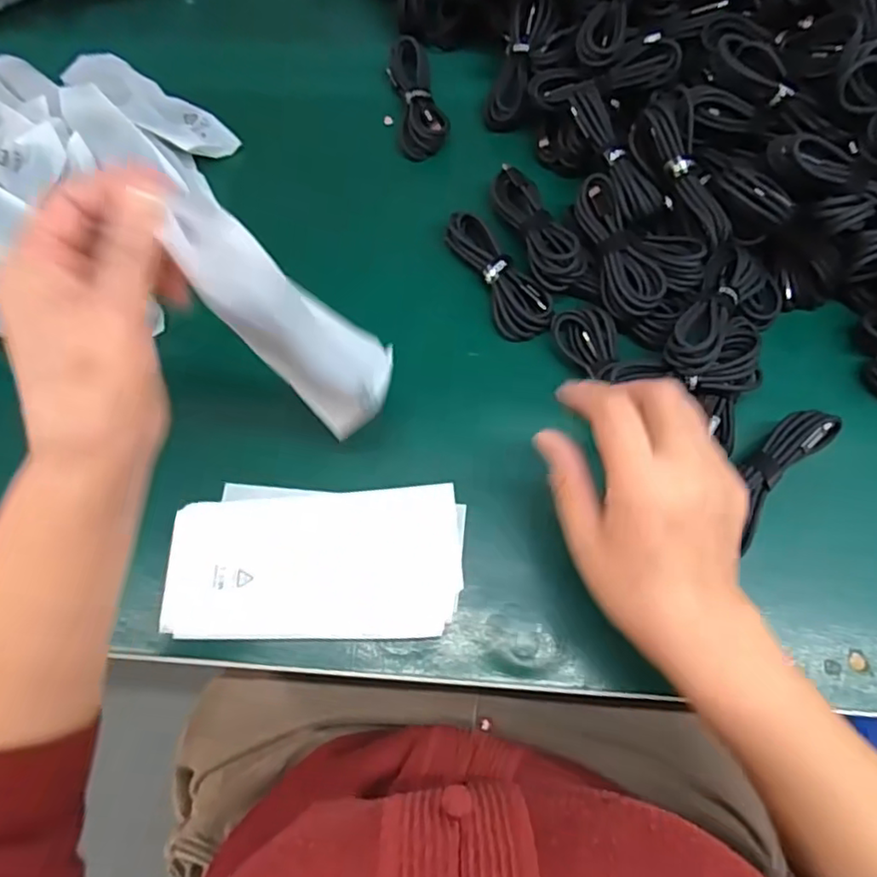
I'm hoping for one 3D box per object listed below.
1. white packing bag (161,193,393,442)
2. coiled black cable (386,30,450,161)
[{"bbox_3d":[-0.069,-0.055,0.297,0.018,0.142,0.050,24,75,37],"label":"white packing bag"},{"bbox_3d":[-0.018,-0.285,0.505,0.039,0.019,0.111,-9,70,-2],"label":"coiled black cable"}]

